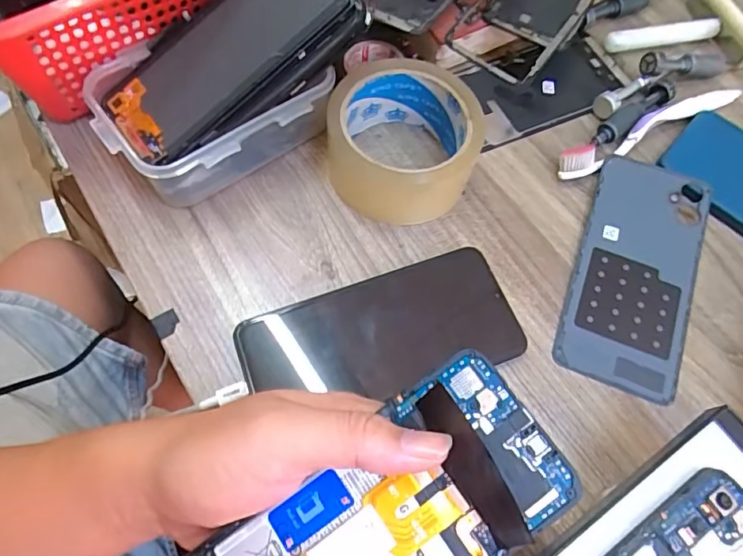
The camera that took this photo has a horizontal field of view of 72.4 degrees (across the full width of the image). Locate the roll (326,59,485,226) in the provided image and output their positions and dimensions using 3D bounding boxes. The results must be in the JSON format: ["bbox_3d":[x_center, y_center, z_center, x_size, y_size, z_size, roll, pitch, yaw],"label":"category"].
[{"bbox_3d":[0.021,-0.089,0.334,0.097,0.052,0.090,1,66,-3],"label":"roll"}]

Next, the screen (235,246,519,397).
[{"bbox_3d":[0.006,0.034,0.299,0.159,0.011,0.069,-18,74,-7],"label":"screen"}]

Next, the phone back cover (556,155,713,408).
[{"bbox_3d":[0.172,-0.006,0.328,0.074,0.010,0.160,21,66,6],"label":"phone back cover"}]

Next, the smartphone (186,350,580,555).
[{"bbox_3d":[-0.002,0.102,0.198,0.164,0.019,0.070,-36,72,-2],"label":"smartphone"}]

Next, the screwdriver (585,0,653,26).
[{"bbox_3d":[0.209,-0.229,0.425,0.088,0.015,0.013,-26,70,-14],"label":"screwdriver"}]

